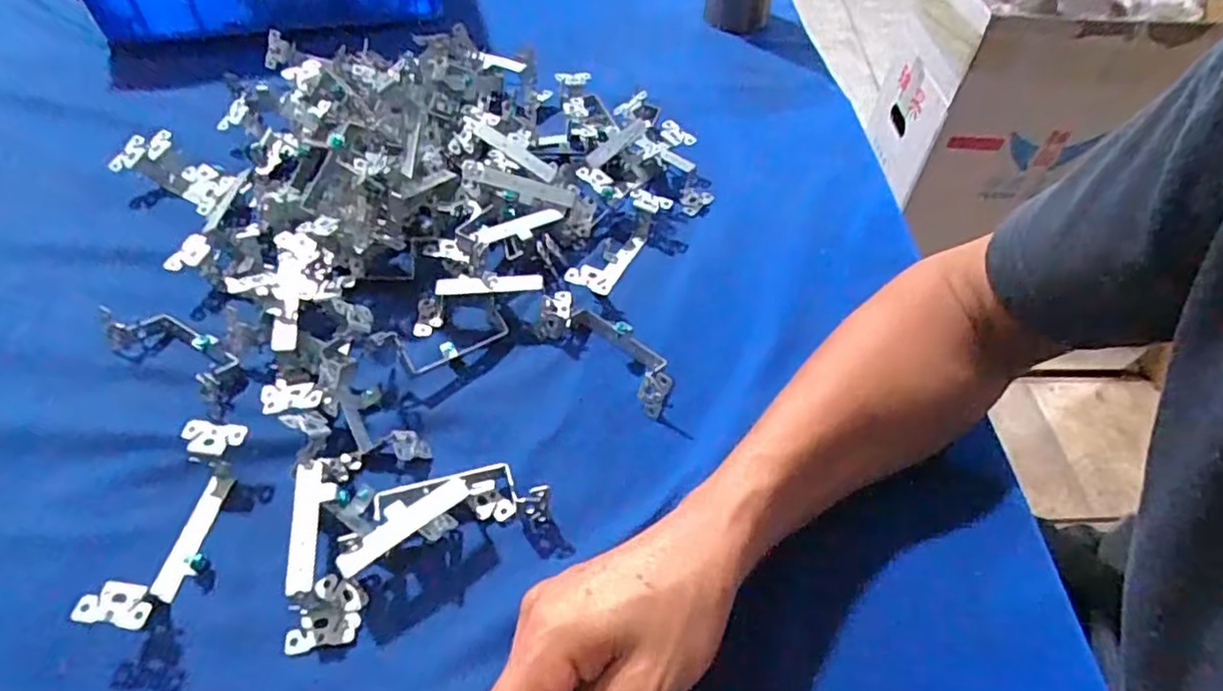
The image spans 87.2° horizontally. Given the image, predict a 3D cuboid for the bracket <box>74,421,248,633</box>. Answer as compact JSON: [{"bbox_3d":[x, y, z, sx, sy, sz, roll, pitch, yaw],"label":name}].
[{"bbox_3d":[-0.226,0.093,0.337,0.032,0.028,0.105,9,53,2],"label":"bracket"}]

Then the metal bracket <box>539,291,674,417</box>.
[{"bbox_3d":[-0.003,-0.003,0.426,0.117,0.029,0.036,37,59,22],"label":"metal bracket"}]

